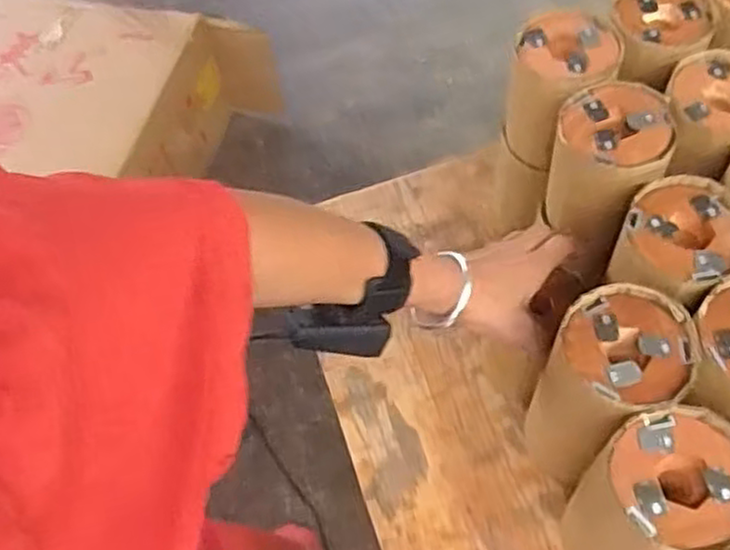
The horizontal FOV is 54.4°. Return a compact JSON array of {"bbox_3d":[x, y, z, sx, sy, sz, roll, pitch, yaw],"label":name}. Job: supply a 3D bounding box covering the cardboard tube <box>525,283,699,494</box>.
[{"bbox_3d":[0.175,0.092,0.544,0.078,0.220,0.079,-2,61,4],"label":"cardboard tube"}]

